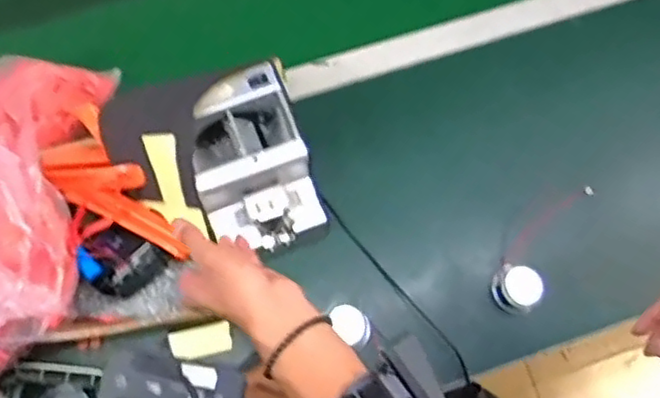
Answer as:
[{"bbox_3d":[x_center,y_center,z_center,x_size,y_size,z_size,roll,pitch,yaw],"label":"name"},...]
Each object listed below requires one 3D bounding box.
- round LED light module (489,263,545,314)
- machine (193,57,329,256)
[{"bbox_3d":[0.220,0.106,0.775,0.056,0.046,0.055,-43,79,-12],"label":"round LED light module"},{"bbox_3d":[-0.085,-0.036,0.731,0.123,0.122,0.174,-19,75,-6],"label":"machine"}]

